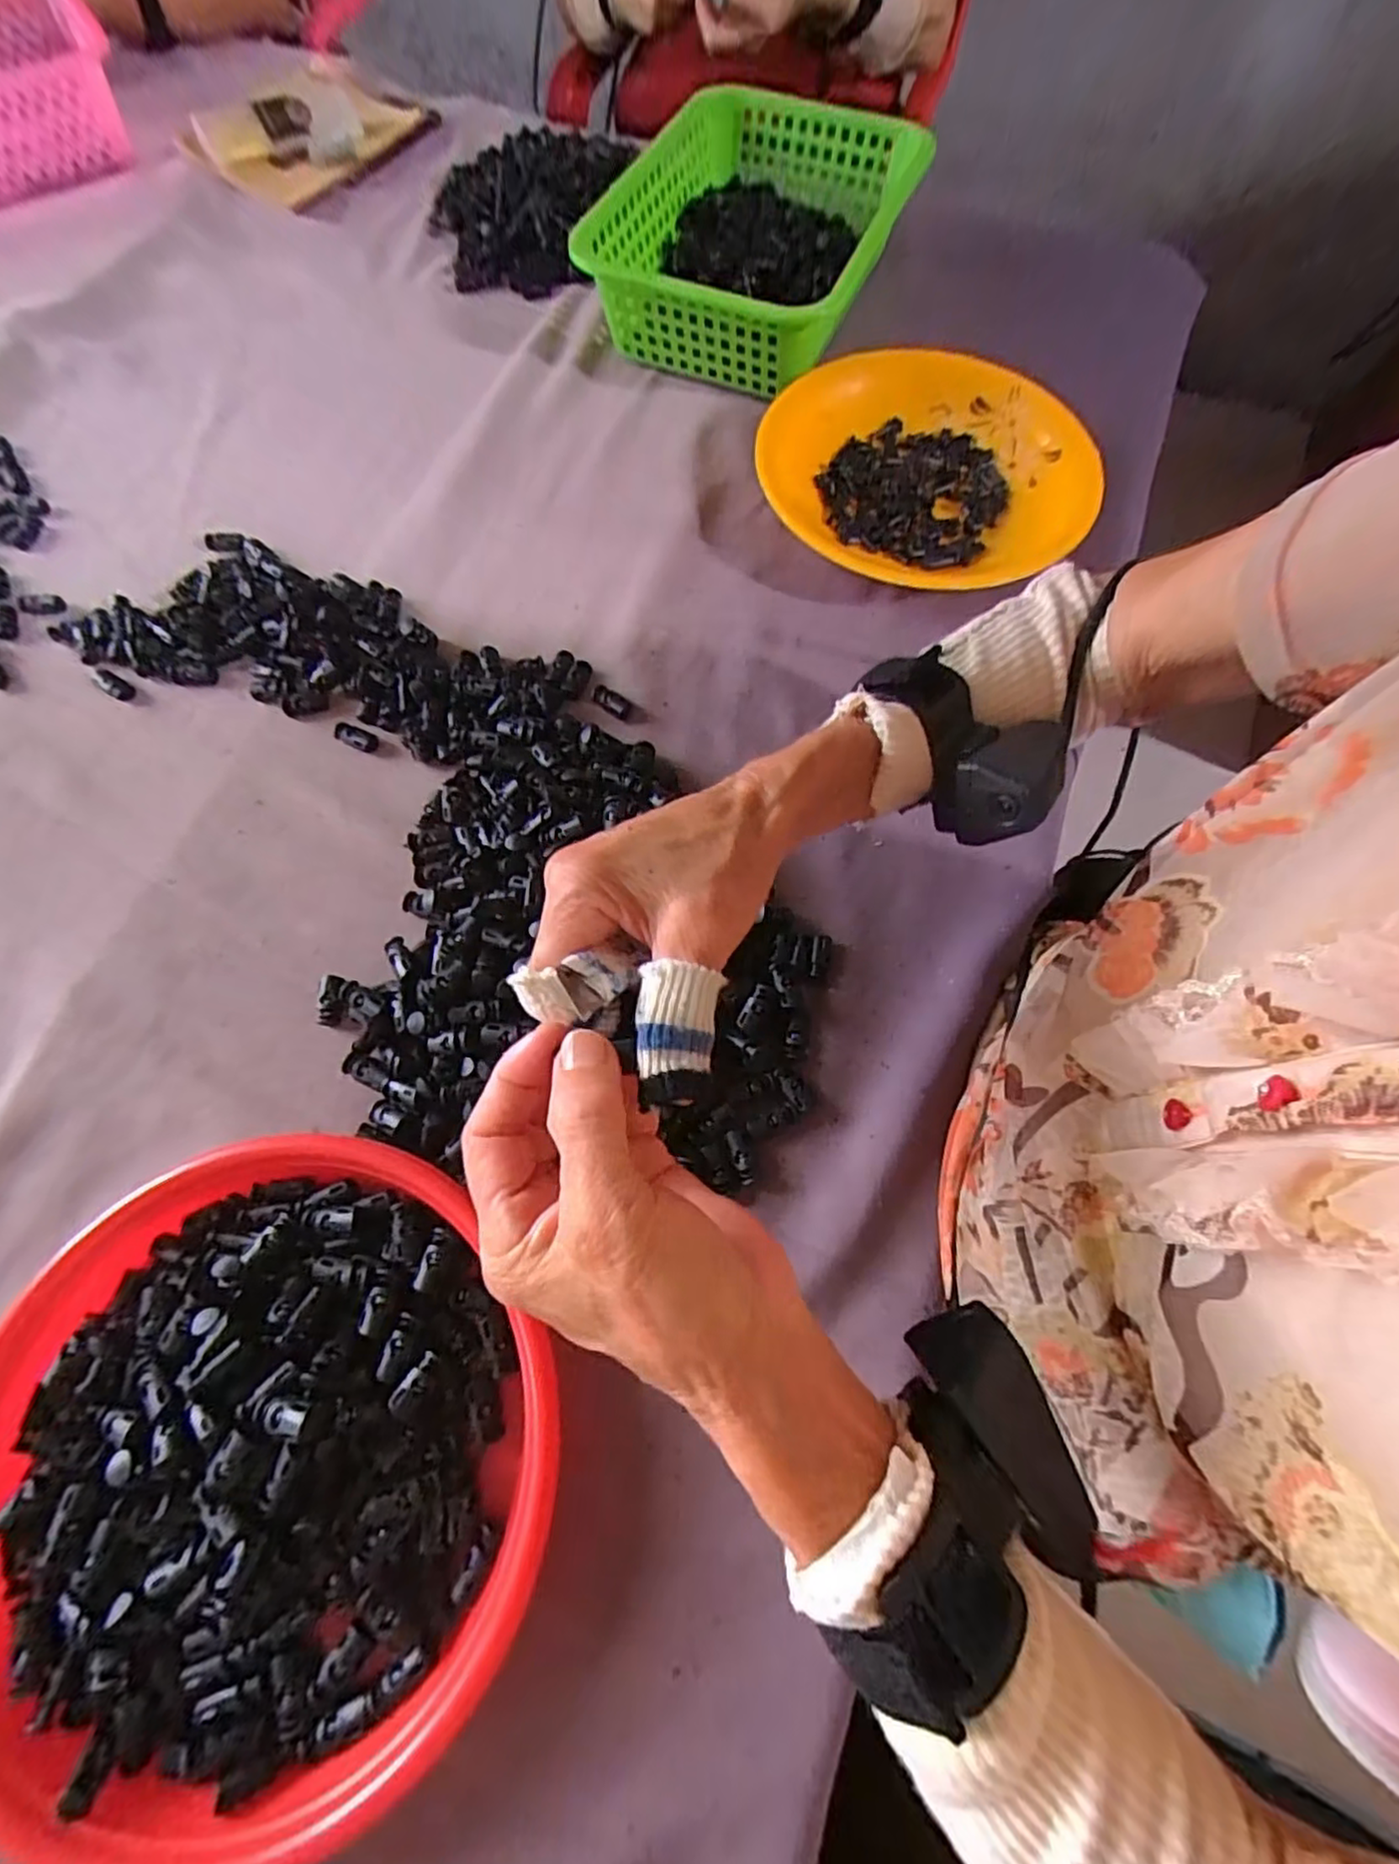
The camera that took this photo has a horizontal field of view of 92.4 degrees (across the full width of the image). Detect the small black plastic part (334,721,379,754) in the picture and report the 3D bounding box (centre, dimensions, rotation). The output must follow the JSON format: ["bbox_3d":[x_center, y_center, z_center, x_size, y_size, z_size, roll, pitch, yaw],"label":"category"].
[{"bbox_3d":[-0.226,-0.128,0.440,0.029,0.006,0.015,19,70,7],"label":"small black plastic part"}]

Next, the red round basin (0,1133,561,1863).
[{"bbox_3d":[-0.199,0.227,0.285,0.255,0.039,0.250,0,69,0],"label":"red round basin"}]

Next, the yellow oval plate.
[{"bbox_3d":[0.167,-0.342,0.501,0.240,0.050,0.231,1,69,0],"label":"yellow oval plate"}]

